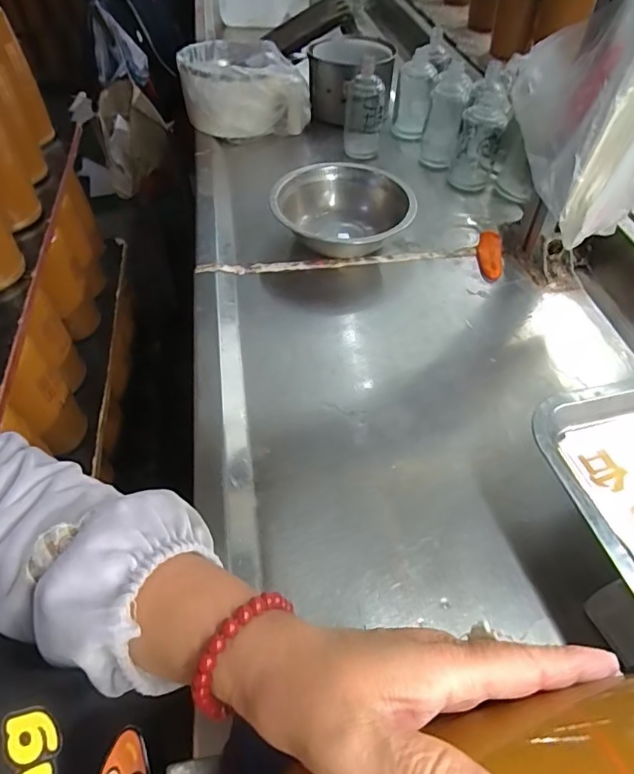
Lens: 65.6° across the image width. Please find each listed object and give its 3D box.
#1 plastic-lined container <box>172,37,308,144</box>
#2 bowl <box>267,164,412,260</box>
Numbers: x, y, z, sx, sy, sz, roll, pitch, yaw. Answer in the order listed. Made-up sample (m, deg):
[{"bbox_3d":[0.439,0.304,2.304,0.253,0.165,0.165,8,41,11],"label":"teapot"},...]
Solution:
[{"bbox_3d":[-0.109,-0.452,0.745,0.181,0.094,0.147,-9,51,-6],"label":"plastic-lined container"},{"bbox_3d":[0.031,-0.204,0.586,0.154,0.061,0.154,-1,51,1],"label":"bowl"}]

